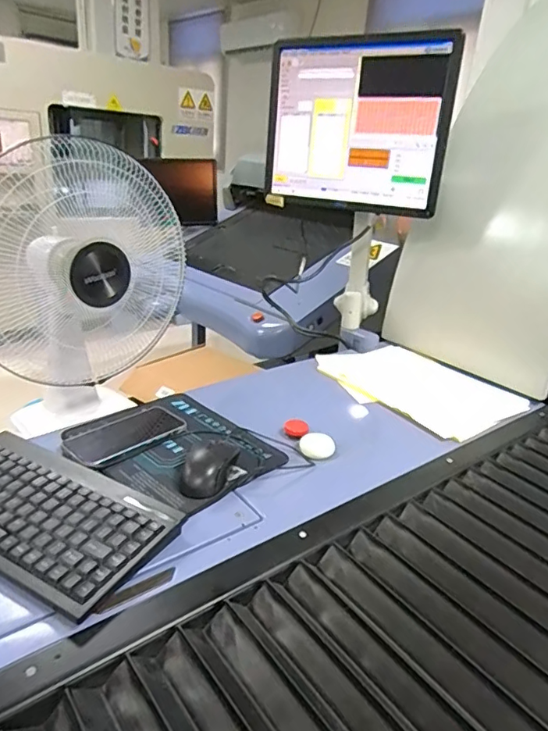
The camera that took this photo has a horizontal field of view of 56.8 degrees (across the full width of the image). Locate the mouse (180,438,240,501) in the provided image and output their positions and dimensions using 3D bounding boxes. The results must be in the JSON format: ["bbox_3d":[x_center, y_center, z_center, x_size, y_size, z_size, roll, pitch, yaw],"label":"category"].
[{"bbox_3d":[-0.082,0.124,0.638,0.061,0.035,0.100,14,25,23],"label":"mouse"}]

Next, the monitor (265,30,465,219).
[{"bbox_3d":[0.155,-0.467,0.995,0.373,0.293,0.065,20,28,32],"label":"monitor"}]

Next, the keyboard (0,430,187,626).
[{"bbox_3d":[-0.255,0.156,0.546,0.289,0.034,0.149,15,26,25],"label":"keyboard"}]

